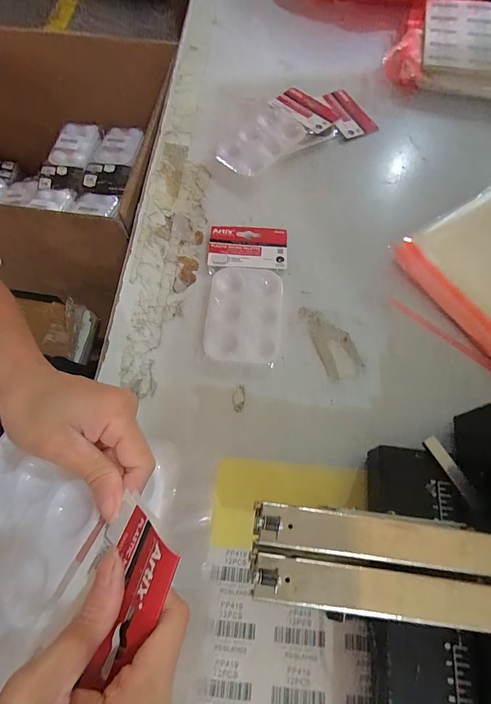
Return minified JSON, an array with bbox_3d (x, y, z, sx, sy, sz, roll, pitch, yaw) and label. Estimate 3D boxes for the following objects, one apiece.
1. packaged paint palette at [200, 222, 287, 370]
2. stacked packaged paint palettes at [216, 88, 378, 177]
[{"bbox_3d":[-0.002,-0.076,0.421,0.095,0.013,0.190,4,68,3],"label":"packaged paint palette"},{"bbox_3d":[0.069,-0.343,0.524,0.243,0.032,0.104,-23,69,-8],"label":"stacked packaged paint palettes"}]

